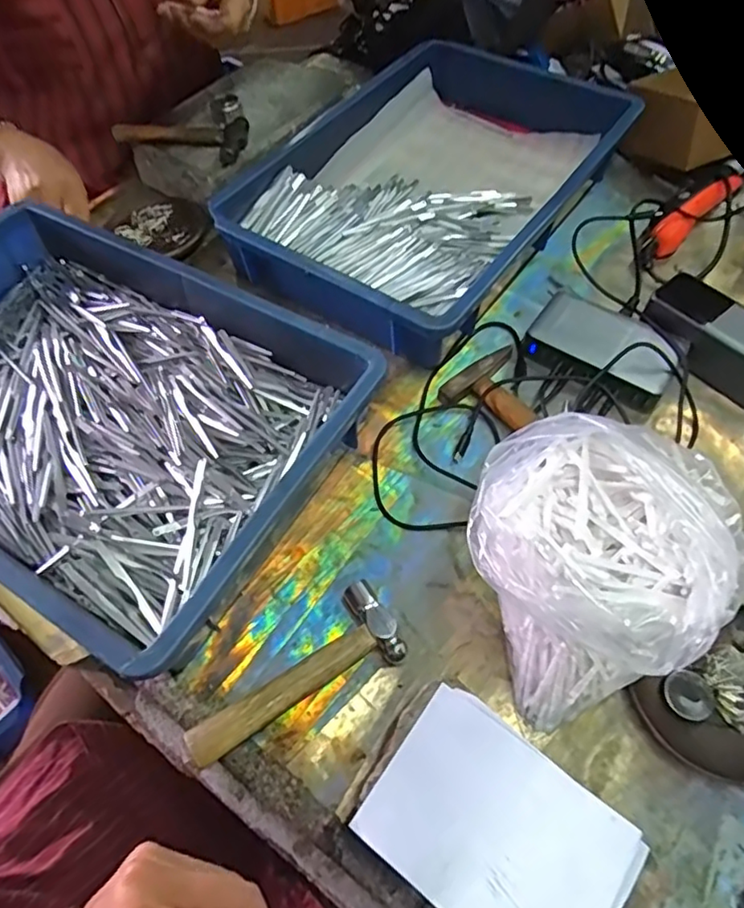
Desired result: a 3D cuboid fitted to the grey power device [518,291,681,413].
[{"bbox_3d":[0.209,-0.095,0.537,0.127,0.028,0.079,29,63,18],"label":"grey power device"}]

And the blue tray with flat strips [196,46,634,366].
[{"bbox_3d":[0.062,-0.296,0.641,0.300,0.071,0.417,31,63,19],"label":"blue tray with flat strips"}]

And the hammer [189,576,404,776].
[{"bbox_3d":[-0.053,0.151,0.401,0.154,0.021,0.058,-30,62,-17],"label":"hammer"}]

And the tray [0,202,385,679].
[{"bbox_3d":[-0.240,-0.045,0.497,0.431,0.071,0.293,27,62,17],"label":"tray"}]

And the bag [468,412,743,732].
[{"bbox_3d":[0.131,0.065,0.373,0.124,0.139,0.158,-19,59,-11],"label":"bag"}]

